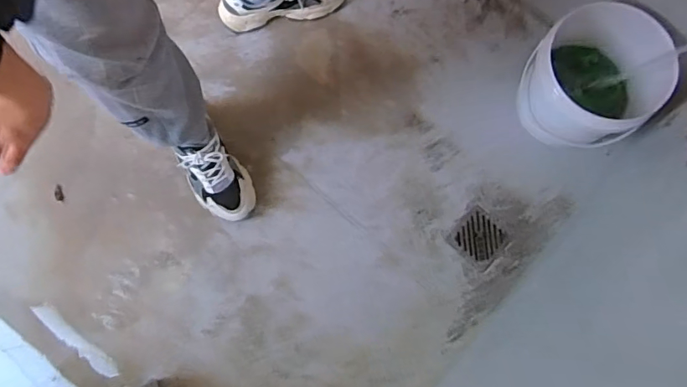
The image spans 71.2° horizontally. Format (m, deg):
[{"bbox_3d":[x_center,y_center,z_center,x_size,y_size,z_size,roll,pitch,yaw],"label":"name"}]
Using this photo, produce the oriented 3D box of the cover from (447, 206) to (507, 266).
[{"bbox_3d":[0.257,0.083,0.918,0.087,0.012,0.087,43,81,8],"label":"cover"}]

